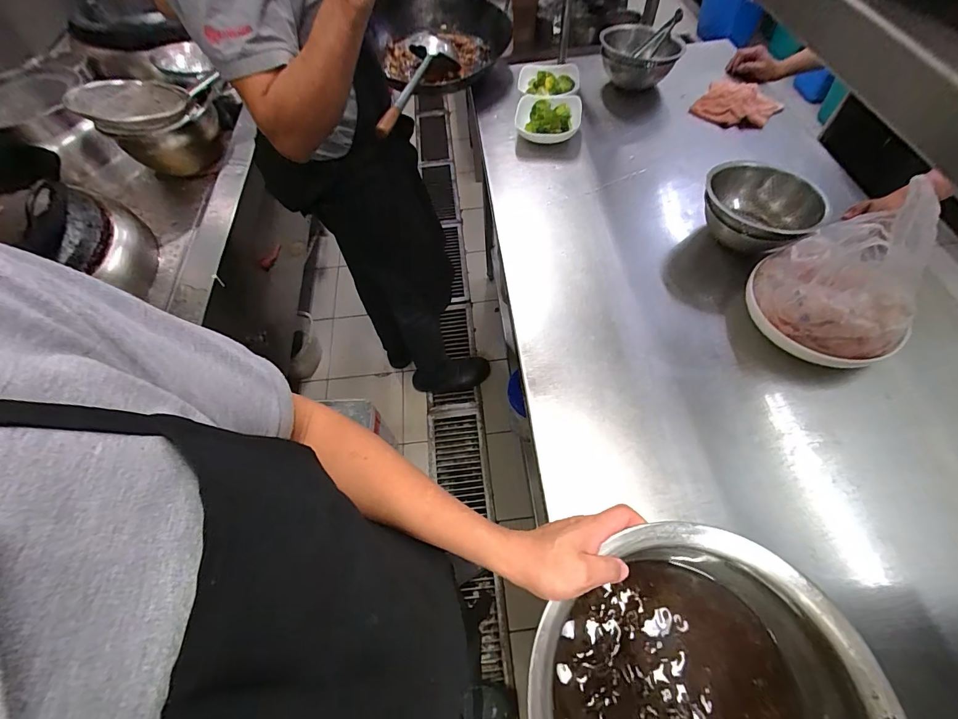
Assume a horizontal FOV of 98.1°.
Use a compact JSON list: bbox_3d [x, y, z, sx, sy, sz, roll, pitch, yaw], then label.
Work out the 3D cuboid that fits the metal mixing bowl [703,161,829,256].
[{"bbox_3d":[0.510,-0.272,0.778,0.192,0.100,0.192,-2,59,3],"label":"metal mixing bowl"}]

